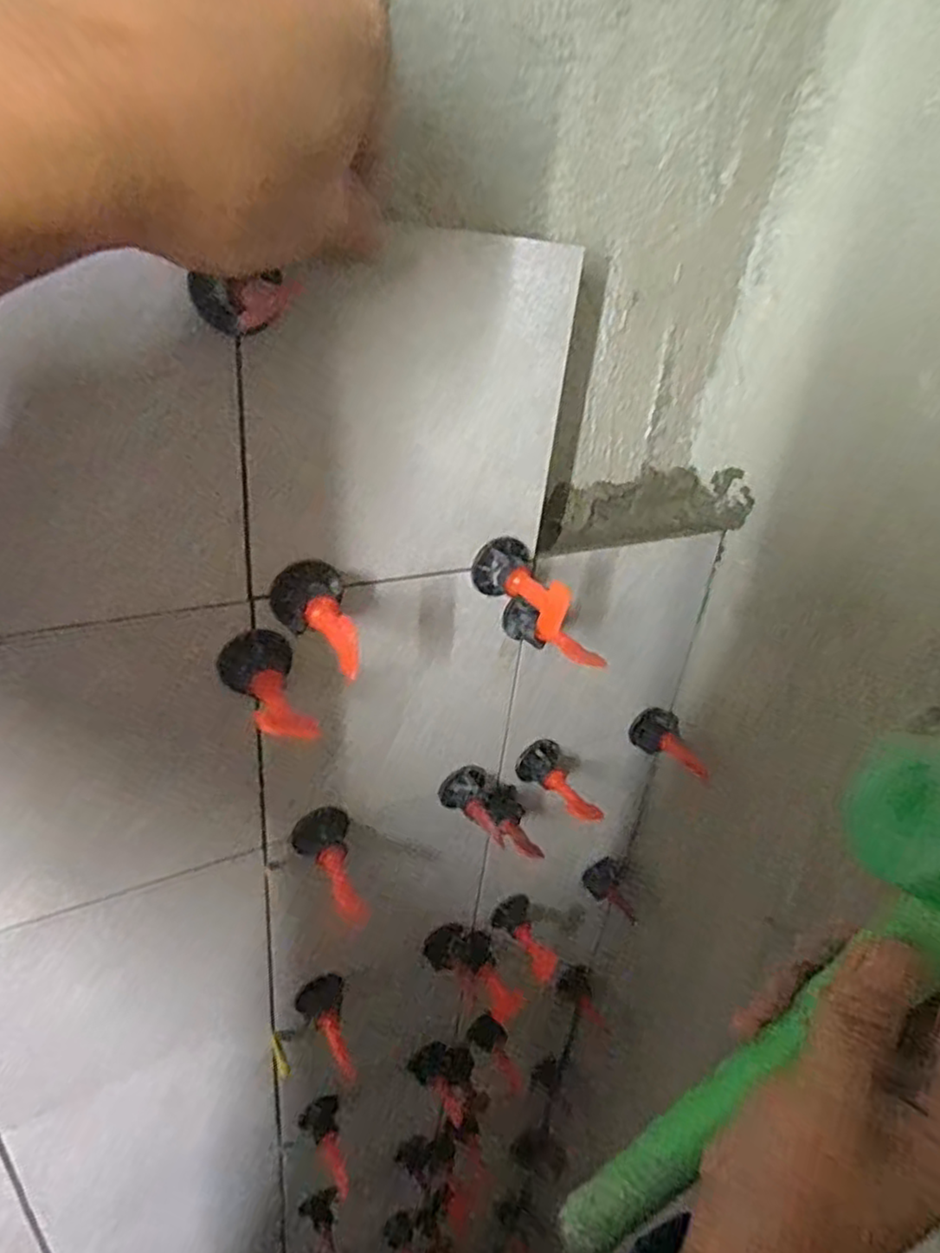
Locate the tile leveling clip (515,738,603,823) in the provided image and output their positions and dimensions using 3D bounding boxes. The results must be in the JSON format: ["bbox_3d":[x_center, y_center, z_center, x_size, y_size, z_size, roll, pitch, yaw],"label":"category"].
[{"bbox_3d":[0.056,0.099,0.432,0.030,0.026,0.055,-8,33,-26],"label":"tile leveling clip"}]

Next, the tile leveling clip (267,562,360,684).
[{"bbox_3d":[-0.061,-0.001,0.302,0.030,0.029,0.056,-19,56,-38],"label":"tile leveling clip"}]

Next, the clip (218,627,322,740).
[{"bbox_3d":[-0.086,0.026,0.296,0.031,0.026,0.051,-8,33,-26],"label":"clip"}]

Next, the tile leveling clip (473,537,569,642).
[{"bbox_3d":[0.023,-0.020,0.341,0.033,0.030,0.056,-2,31,-16],"label":"tile leveling clip"}]

